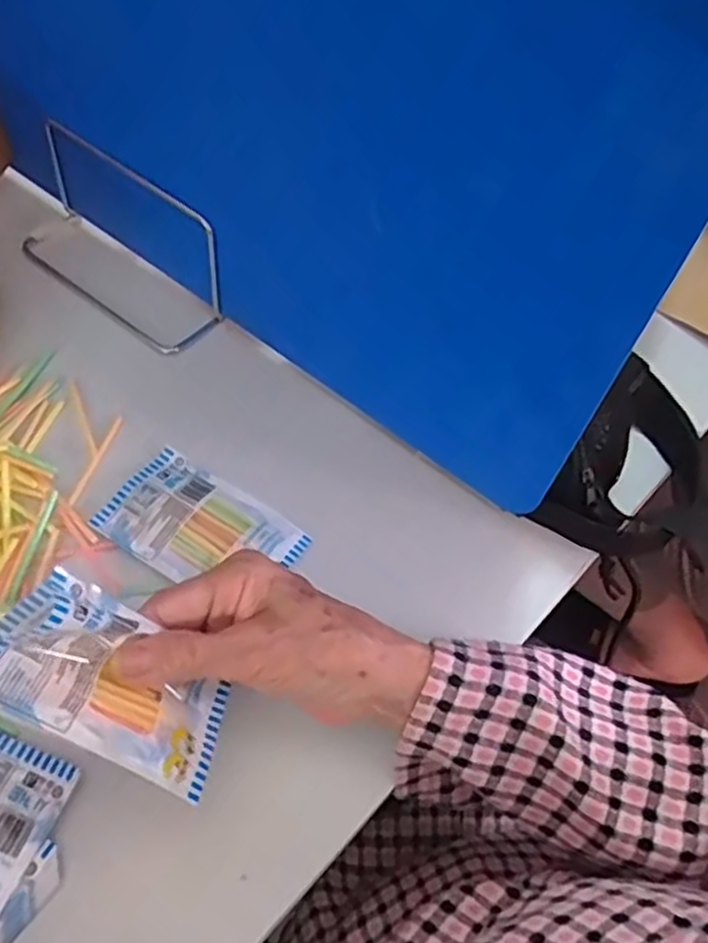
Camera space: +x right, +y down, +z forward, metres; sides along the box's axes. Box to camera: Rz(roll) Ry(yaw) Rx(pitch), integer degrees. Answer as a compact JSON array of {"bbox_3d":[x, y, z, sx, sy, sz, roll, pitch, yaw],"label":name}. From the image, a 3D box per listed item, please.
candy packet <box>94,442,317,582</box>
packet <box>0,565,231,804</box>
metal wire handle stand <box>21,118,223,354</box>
[{"bbox_3d":[-0.085,0.032,0.407,0.102,0.008,0.065,31,61,14],"label":"candy packet"},{"bbox_3d":[-0.093,0.086,0.290,0.101,0.027,0.053,46,58,-24],"label":"packet"},{"bbox_3d":[-0.157,-0.151,0.470,0.157,0.079,0.057,34,62,16],"label":"metal wire handle stand"}]

